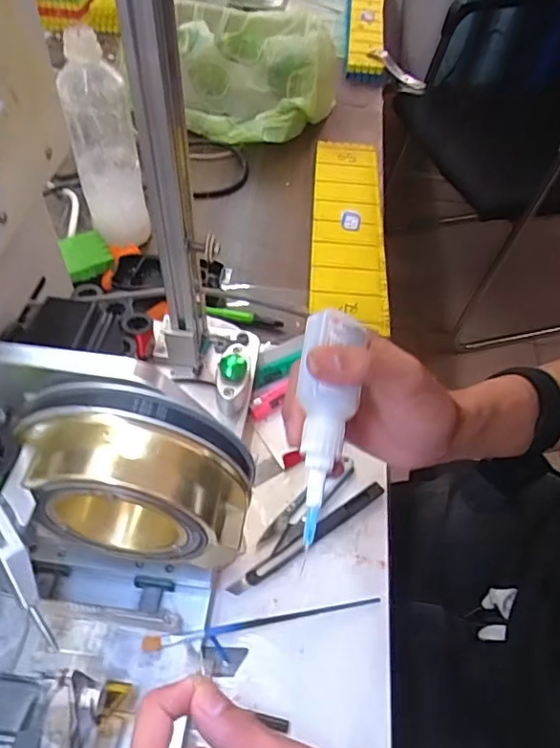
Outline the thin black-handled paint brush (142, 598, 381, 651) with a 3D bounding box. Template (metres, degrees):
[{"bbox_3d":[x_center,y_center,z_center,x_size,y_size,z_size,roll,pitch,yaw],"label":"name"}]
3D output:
[{"bbox_3d":[-0.009,0.167,0.370,0.161,0.010,0.008,-2,51,-19],"label":"thin black-handled paint brush"}]

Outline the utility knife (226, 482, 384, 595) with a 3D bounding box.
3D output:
[{"bbox_3d":[0.023,0.123,0.416,0.139,0.007,0.011,-29,57,-19],"label":"utility knife"}]

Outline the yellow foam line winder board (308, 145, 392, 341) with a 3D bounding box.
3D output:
[{"bbox_3d":[0.079,-0.176,0.646,0.079,0.023,0.315,5,52,0],"label":"yellow foam line winder board"}]

